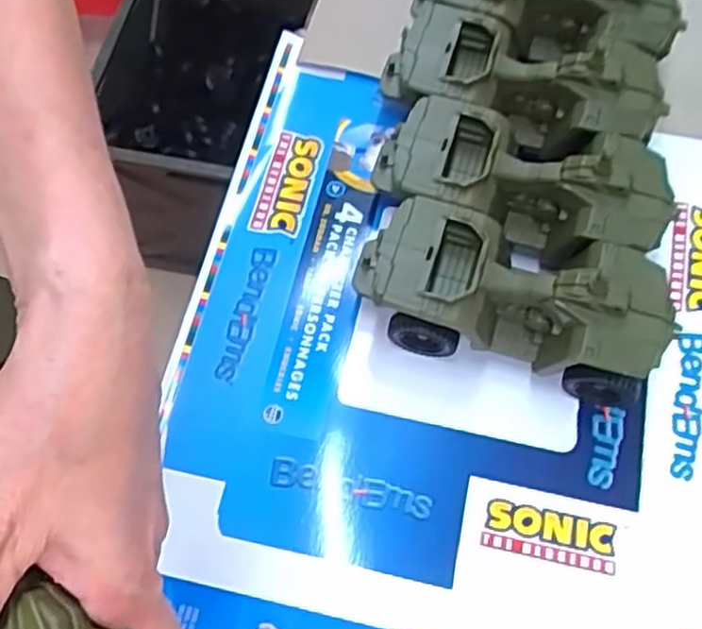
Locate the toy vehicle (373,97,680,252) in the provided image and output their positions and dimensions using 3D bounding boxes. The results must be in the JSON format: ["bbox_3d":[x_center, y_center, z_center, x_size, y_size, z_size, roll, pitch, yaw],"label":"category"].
[{"bbox_3d":[0.111,-0.083,0.503,0.187,0.081,0.080,16,67,8],"label":"toy vehicle"}]

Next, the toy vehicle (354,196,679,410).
[{"bbox_3d":[0.097,-0.009,0.469,0.181,0.080,0.076,16,67,8],"label":"toy vehicle"}]

